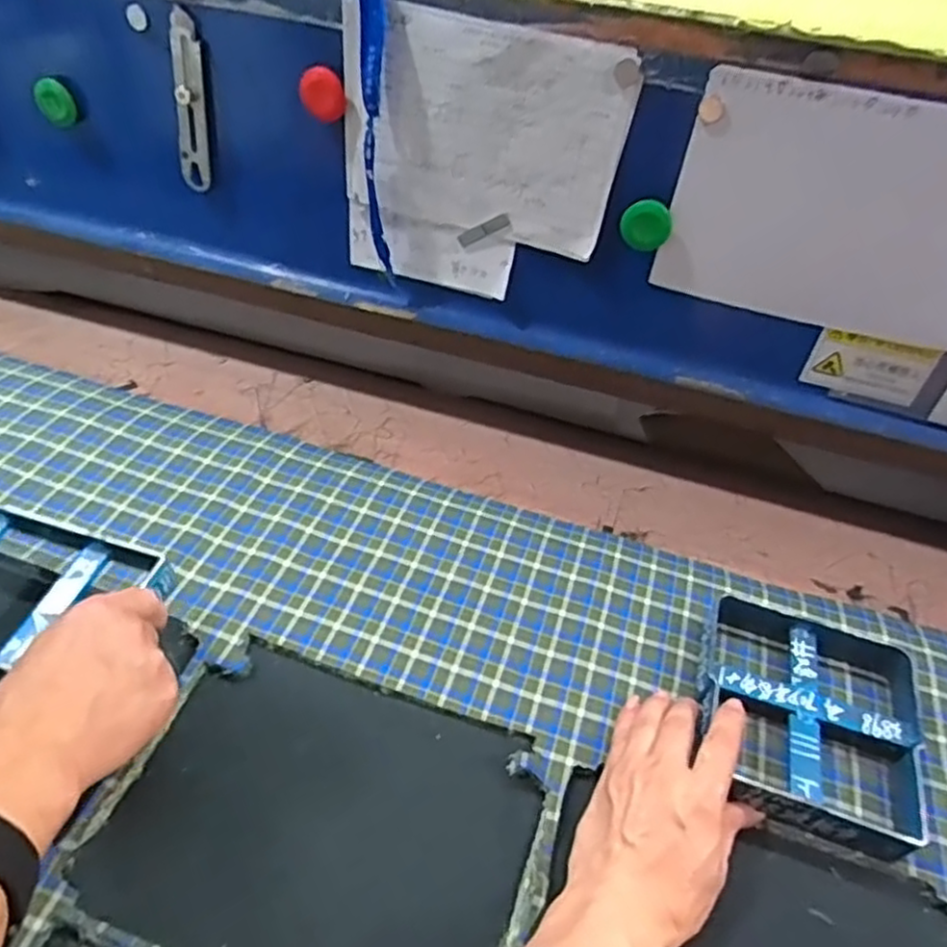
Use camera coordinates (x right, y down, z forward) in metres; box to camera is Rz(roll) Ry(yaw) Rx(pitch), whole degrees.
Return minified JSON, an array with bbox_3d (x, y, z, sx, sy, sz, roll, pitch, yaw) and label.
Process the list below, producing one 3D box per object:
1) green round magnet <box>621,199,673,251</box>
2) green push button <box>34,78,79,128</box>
[{"bbox_3d":[0.136,-0.196,0.552,0.039,0.035,0.014,26,47,19],"label":"green round magnet"},{"bbox_3d":[-0.382,-0.339,0.642,0.032,0.038,0.015,19,45,13],"label":"green push button"}]

